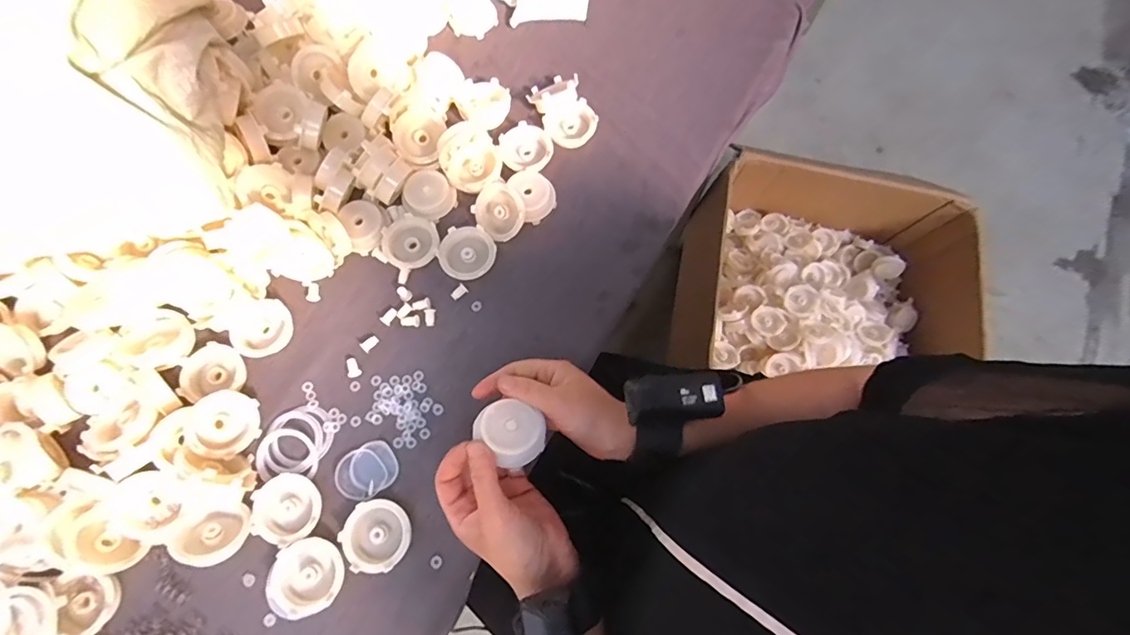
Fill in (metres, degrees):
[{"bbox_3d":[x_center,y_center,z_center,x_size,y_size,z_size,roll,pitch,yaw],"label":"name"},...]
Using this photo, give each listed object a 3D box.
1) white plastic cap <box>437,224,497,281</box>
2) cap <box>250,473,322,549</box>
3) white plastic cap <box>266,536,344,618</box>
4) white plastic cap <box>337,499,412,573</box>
[{"bbox_3d":[-0.095,-0.061,0.463,0.053,0.013,0.053,0,74,0],"label":"white plastic cap"},{"bbox_3d":[-0.232,0.160,0.400,0.051,0.015,0.054,0,74,0],"label":"cap"},{"bbox_3d":[-0.208,0.207,0.386,0.060,0.019,0.053,-9,75,-3],"label":"white plastic cap"},{"bbox_3d":[-0.154,0.179,0.394,0.054,0.015,0.051,0,74,0],"label":"white plastic cap"}]

